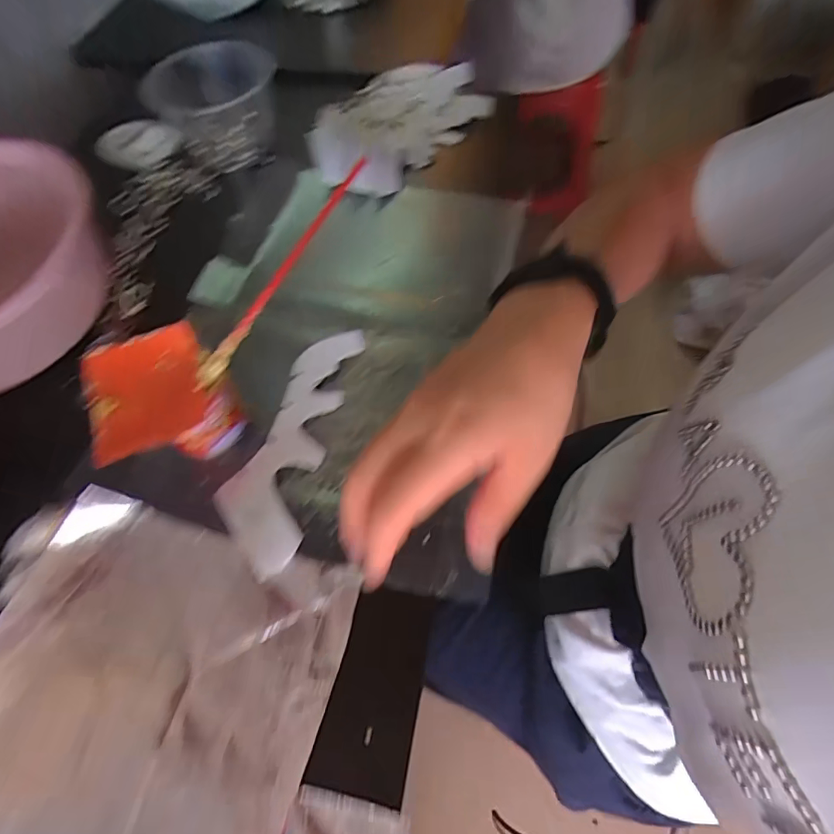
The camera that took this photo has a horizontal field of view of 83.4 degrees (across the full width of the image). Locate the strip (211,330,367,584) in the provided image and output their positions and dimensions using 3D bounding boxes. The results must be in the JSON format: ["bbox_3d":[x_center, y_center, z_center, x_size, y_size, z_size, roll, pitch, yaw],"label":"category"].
[{"bbox_3d":[-0.111,0.018,0.407,0.073,0.016,0.220,9,62,12],"label":"strip"}]

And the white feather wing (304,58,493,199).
[{"bbox_3d":[-0.032,-0.378,0.607,0.246,0.058,0.128,-38,66,-15],"label":"white feather wing"}]

